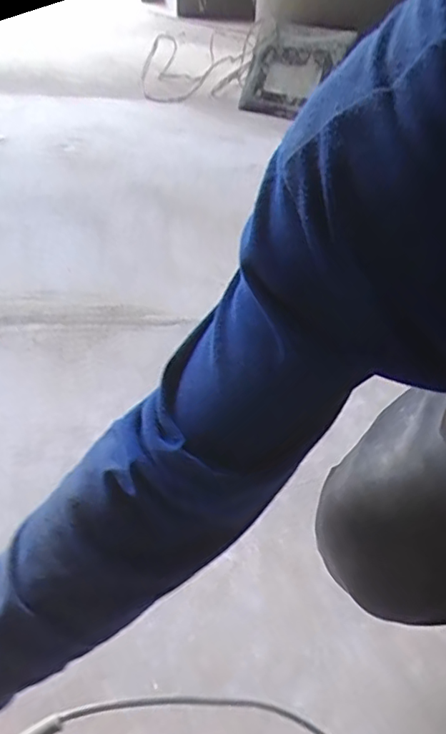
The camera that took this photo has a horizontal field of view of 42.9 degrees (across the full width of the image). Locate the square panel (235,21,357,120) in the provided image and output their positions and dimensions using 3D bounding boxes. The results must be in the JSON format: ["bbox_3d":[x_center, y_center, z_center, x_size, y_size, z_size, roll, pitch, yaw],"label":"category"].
[{"bbox_3d":[0.206,-0.875,1.679,0.282,0.260,0.041,16,9,14],"label":"square panel"}]

